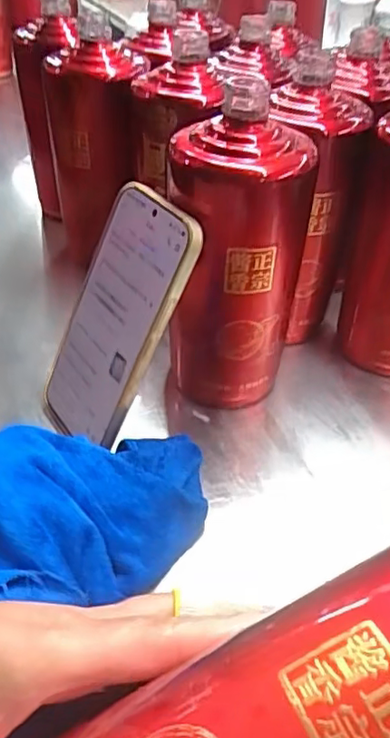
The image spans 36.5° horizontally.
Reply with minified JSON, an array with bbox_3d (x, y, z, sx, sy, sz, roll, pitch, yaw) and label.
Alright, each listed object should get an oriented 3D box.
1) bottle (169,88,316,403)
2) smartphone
[{"bbox_3d":[0.027,-0.062,0.369,0.084,0.193,0.069,-12,43,-11],"label":"bottle"},{"bbox_3d":[-0.050,-0.030,0.356,0.010,0.154,0.080,-1,35,-48],"label":"smartphone"}]

